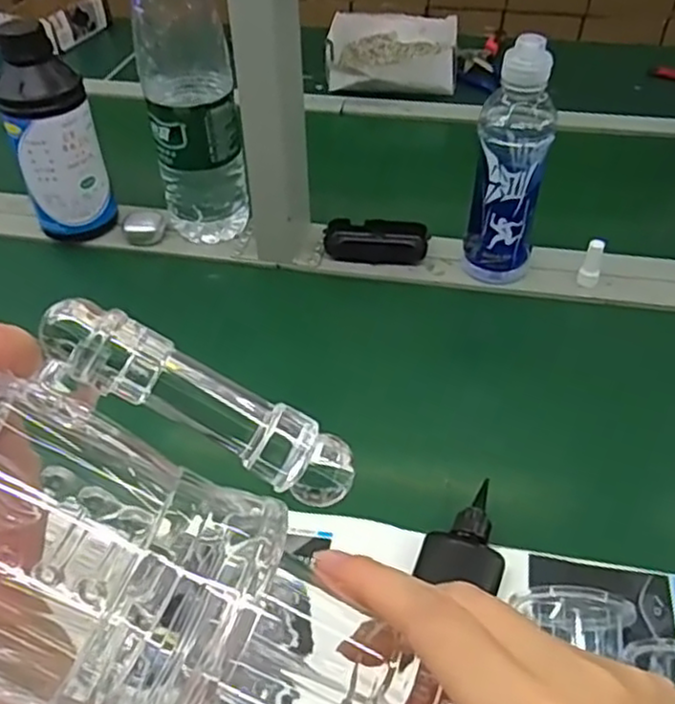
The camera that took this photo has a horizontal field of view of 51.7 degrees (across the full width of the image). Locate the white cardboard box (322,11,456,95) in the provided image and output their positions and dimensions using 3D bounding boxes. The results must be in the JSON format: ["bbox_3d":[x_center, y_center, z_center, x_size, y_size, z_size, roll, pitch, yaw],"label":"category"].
[{"bbox_3d":[0.087,-0.477,1.099,0.200,0.058,0.212,1,44,2],"label":"white cardboard box"}]

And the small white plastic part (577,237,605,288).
[{"bbox_3d":[0.258,-0.091,0.705,0.019,0.052,0.016,19,47,19],"label":"small white plastic part"}]

